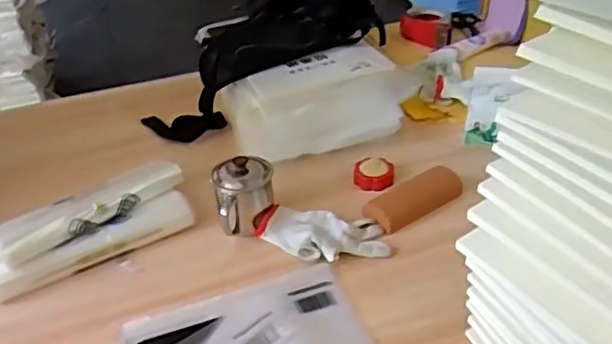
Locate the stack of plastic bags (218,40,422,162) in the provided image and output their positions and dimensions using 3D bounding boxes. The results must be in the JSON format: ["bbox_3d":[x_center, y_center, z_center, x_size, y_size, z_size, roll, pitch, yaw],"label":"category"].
[{"bbox_3d":[0.031,-0.133,1.132,0.341,0.092,0.213,-17,37,-18],"label":"stack of plastic bags"}]

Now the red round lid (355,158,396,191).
[{"bbox_3d":[0.112,0.003,1.016,0.064,0.025,0.063,-3,35,2],"label":"red round lid"}]

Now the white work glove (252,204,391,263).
[{"bbox_3d":[0.019,0.090,0.894,0.193,0.029,0.087,3,35,10],"label":"white work glove"}]

